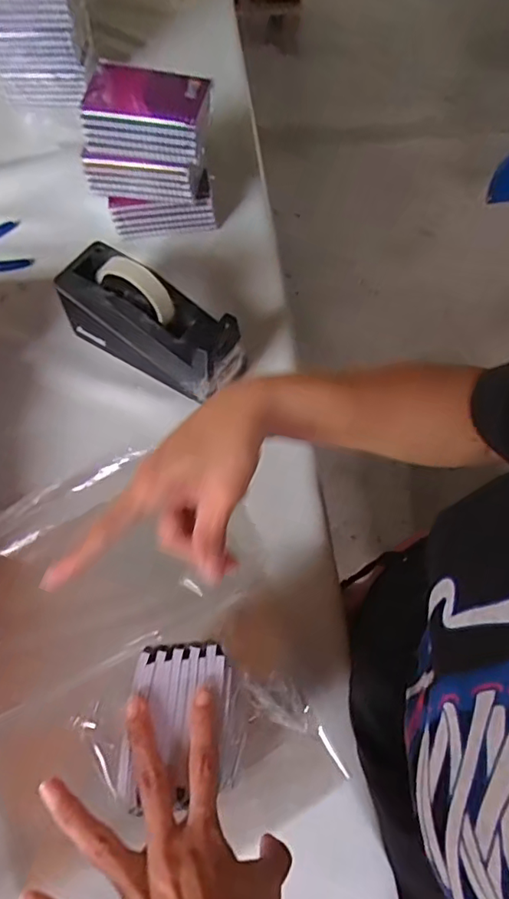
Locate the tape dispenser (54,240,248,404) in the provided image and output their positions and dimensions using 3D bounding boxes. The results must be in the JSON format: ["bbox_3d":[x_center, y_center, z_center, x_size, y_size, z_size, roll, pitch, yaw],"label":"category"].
[{"bbox_3d":[-0.113,-0.143,0.586,0.206,0.117,0.075,28,64,12],"label":"tape dispenser"}]

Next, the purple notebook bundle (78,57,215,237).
[{"bbox_3d":[-0.127,-0.369,0.667,0.154,0.159,0.096,8,63,1],"label":"purple notebook bundle"}]

